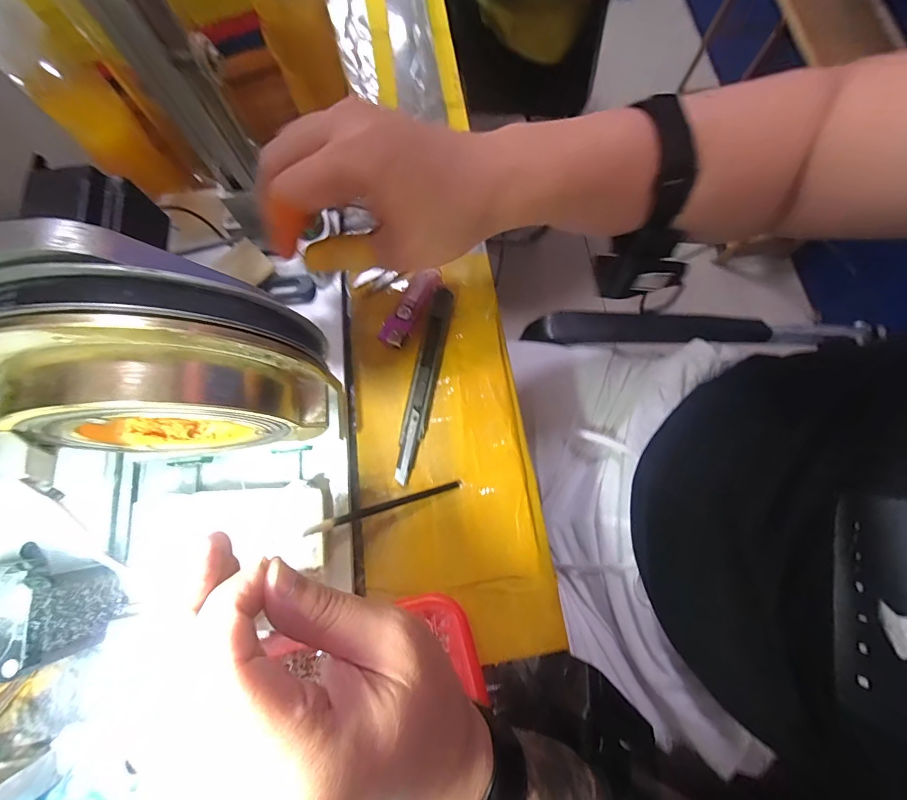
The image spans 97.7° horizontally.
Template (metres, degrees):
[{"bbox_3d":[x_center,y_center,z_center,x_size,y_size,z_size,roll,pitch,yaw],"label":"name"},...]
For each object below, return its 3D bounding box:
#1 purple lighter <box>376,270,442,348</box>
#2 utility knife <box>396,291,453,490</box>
[{"bbox_3d":[-0.035,-0.075,0.325,0.021,0.011,0.073,30,78,8],"label":"purple lighter"},{"bbox_3d":[-0.023,-0.015,0.308,0.018,0.010,0.156,10,76,3],"label":"utility knife"}]

